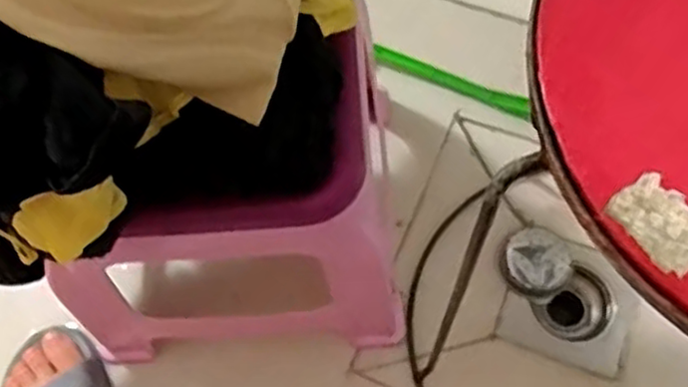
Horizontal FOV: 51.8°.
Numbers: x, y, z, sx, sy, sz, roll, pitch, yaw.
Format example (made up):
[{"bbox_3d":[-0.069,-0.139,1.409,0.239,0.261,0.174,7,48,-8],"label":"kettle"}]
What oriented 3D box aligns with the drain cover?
[{"bbox_3d":[0.193,0.069,0.714,0.065,0.022,0.067,-42,68,-15],"label":"drain cover"}]

